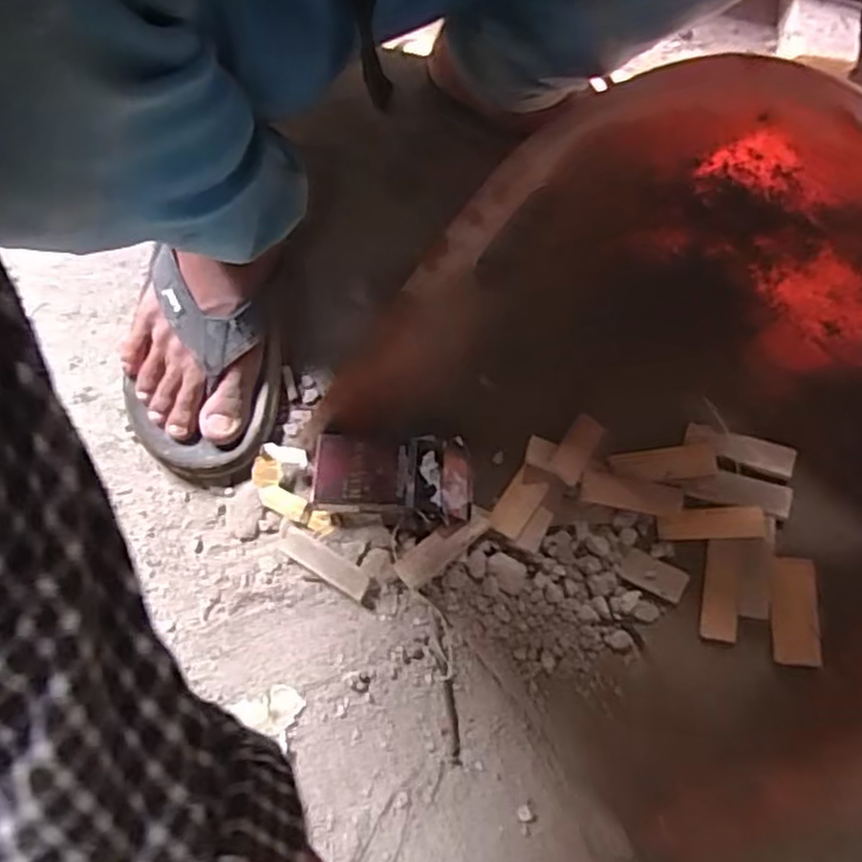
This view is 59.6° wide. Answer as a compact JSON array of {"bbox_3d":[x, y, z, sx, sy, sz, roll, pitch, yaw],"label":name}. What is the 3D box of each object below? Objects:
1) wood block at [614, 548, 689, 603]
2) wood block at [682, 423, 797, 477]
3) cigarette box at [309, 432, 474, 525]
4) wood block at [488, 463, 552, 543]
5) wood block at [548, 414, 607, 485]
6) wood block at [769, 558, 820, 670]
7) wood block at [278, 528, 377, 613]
[{"bbox_3d":[0.151,0.098,0.513,0.047,0.004,0.021,24,76,7],"label":"wood block"},{"bbox_3d":[0.217,0.012,0.531,0.073,0.008,0.019,19,75,20],"label":"wood block"},{"bbox_3d":[-0.027,0.031,0.519,0.106,0.028,0.057,-1,75,0],"label":"cigarette box"},{"bbox_3d":[0.061,0.049,0.525,0.023,0.008,0.053,33,77,9],"label":"wood block"},{"bbox_3d":[0.103,0.012,0.528,0.022,0.005,0.058,31,55,8],"label":"wood block"},{"bbox_3d":[0.238,0.118,0.493,0.026,0.012,0.069,5,75,2],"label":"wood block"},{"bbox_3d":[-0.070,0.096,0.522,0.078,0.017,0.020,33,77,9],"label":"wood block"}]

